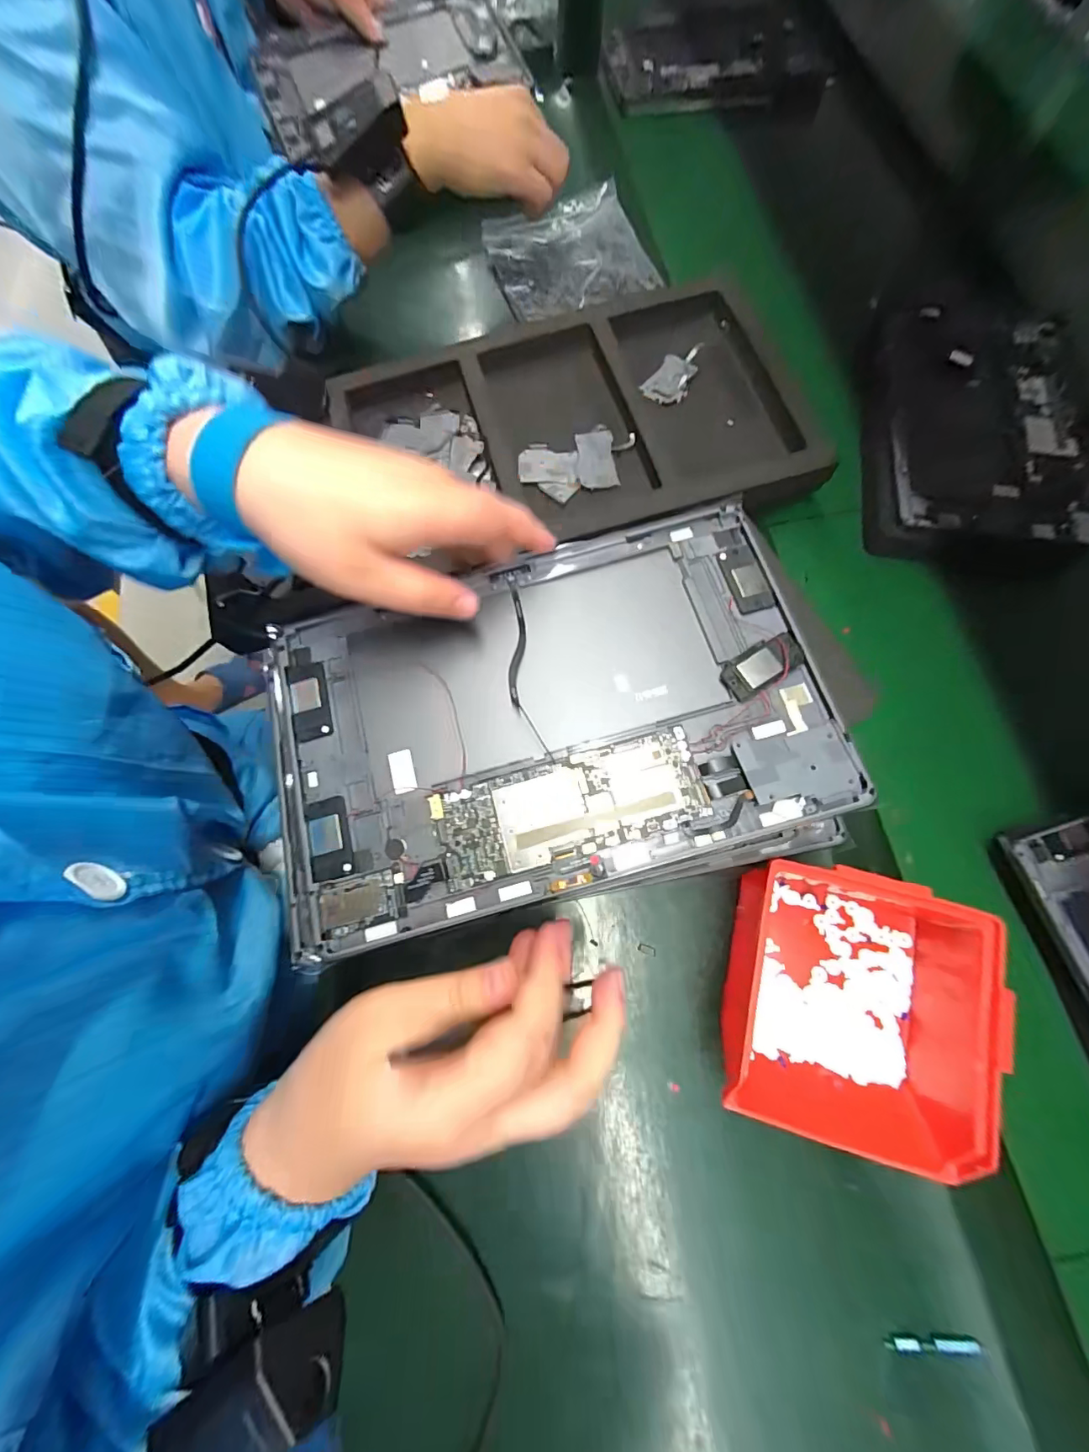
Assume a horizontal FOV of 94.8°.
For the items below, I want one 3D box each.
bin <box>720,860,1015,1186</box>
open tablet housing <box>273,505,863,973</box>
[{"bbox_3d":[0.180,0.158,0.280,0.141,0.064,0.137,14,76,6],"label":"bin"},{"bbox_3d":[0.000,-0.004,0.244,0.259,0.023,0.171,-13,75,-3],"label":"open tablet housing"}]

